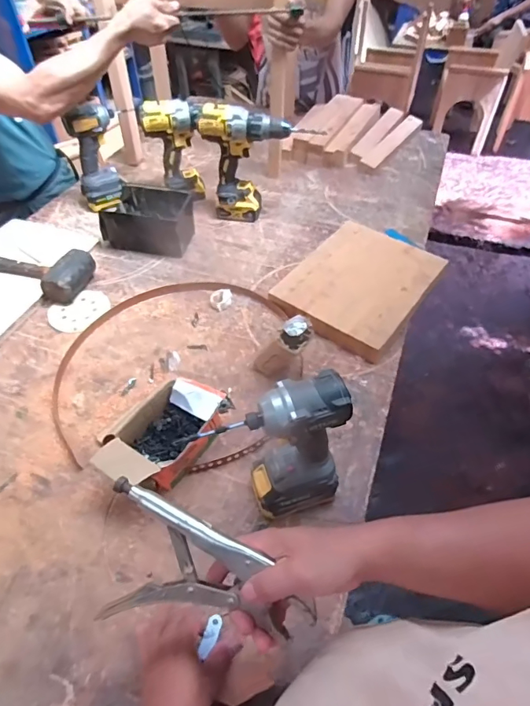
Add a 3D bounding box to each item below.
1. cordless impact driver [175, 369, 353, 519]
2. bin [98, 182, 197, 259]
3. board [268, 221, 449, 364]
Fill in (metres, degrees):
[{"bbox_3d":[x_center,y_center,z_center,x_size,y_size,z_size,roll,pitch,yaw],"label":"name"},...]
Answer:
[{"bbox_3d":[0.025,0.135,0.577,0.153,0.243,0.074,-13,51,-12],"label":"cordless impact driver"},{"bbox_3d":[-0.275,-0.319,1.063,0.197,0.100,0.141,7,49,5],"label":"bin"},{"bbox_3d":[0.207,-0.151,0.955,0.257,0.053,0.338,30,55,23],"label":"board"}]

